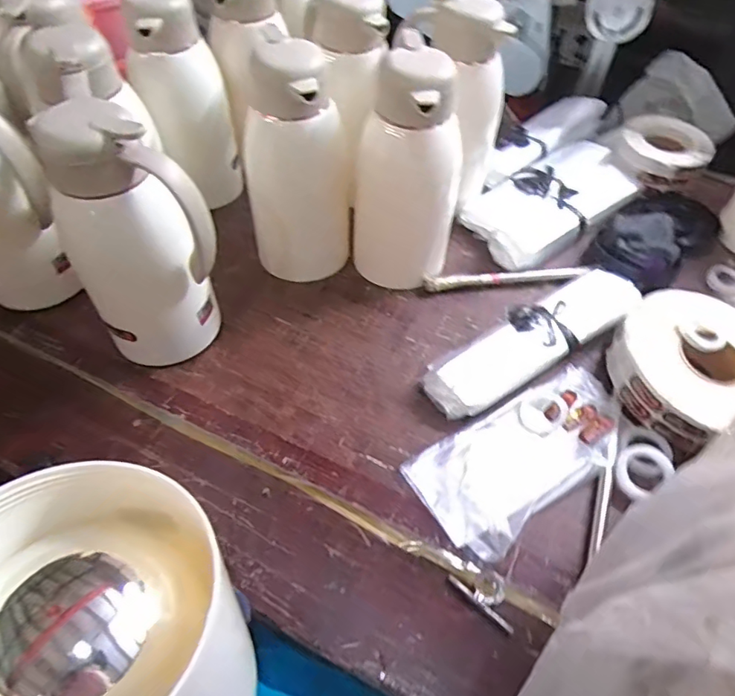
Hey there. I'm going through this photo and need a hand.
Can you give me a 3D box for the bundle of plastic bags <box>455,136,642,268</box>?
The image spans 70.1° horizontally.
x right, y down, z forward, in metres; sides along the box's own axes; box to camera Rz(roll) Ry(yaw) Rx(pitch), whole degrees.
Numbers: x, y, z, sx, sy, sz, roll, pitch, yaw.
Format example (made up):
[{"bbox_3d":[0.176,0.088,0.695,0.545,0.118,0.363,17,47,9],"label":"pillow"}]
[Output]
[{"bbox_3d":[0.301,-0.240,0.846,0.331,0.035,0.163,-31,61,-24],"label":"bundle of plastic bags"}]

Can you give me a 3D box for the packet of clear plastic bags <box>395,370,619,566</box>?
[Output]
[{"bbox_3d":[0.180,0.120,0.595,0.262,0.029,0.125,-28,60,-22],"label":"packet of clear plastic bags"}]

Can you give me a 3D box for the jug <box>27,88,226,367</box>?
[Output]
[{"bbox_3d":[-0.242,-0.097,0.560,0.130,0.279,0.114,38,59,22],"label":"jug"}]

